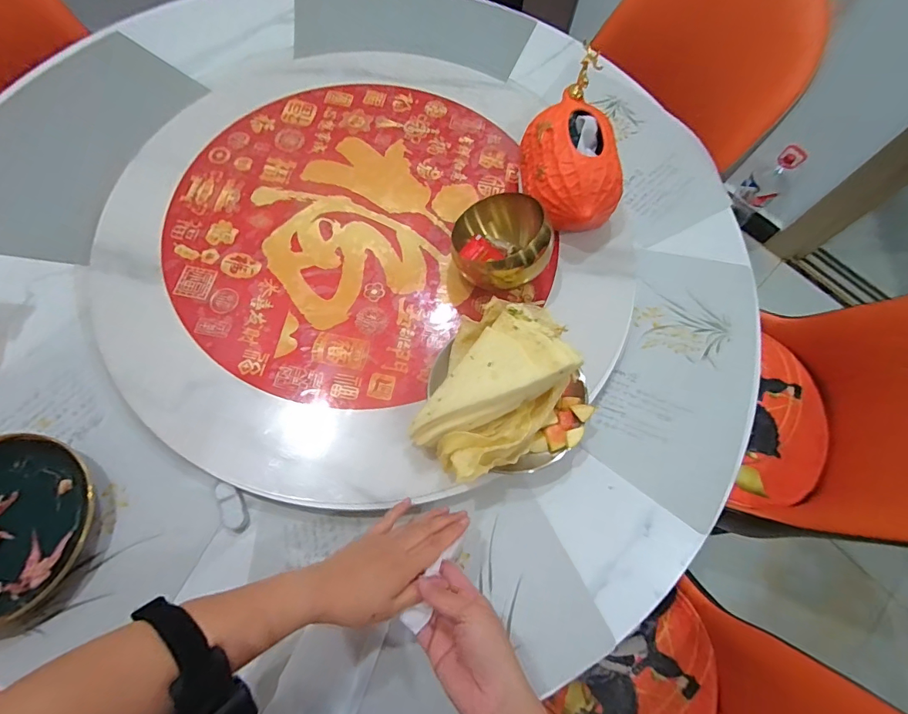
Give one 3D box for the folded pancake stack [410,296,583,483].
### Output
[{"bbox_3d":[0.054,0.028,0.512,0.142,0.063,0.228,20,72,9],"label":"folded pancake stack"}]

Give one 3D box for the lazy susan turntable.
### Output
[{"bbox_3d":[-0.137,-0.177,0.652,0.731,0.028,0.698,2,68,-5],"label":"lazy susan turntable"}]

